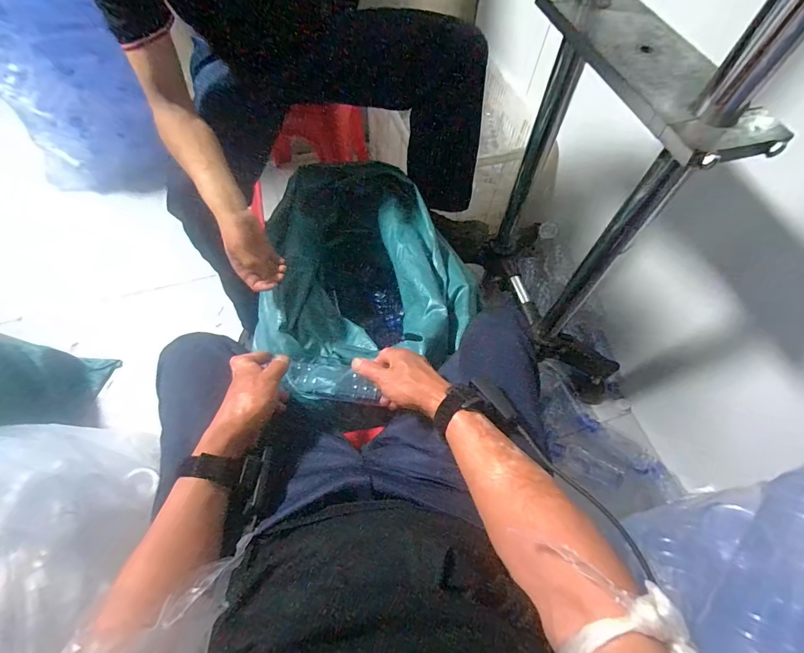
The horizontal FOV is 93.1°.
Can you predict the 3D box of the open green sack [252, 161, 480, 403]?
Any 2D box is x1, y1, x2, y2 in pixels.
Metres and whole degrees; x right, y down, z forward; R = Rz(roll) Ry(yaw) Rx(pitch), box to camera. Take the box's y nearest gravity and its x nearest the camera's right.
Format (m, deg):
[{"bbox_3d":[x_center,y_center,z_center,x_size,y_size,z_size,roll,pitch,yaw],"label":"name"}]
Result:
[{"bbox_3d":[-0.072,-0.099,0.795,0.358,0.244,0.562,-5,63,-6],"label":"open green sack"}]

